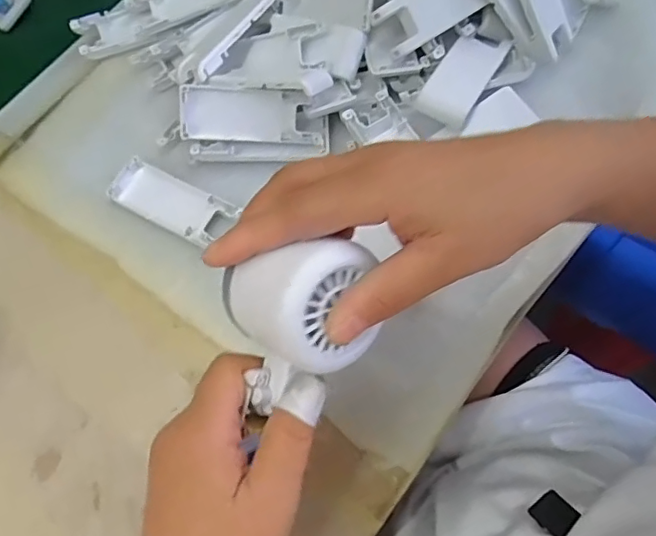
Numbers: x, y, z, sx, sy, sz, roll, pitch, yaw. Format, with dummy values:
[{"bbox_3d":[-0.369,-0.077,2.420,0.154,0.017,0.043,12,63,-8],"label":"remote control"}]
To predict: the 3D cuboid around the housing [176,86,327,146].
[{"bbox_3d":[-0.057,-0.114,0.418,0.102,0.015,0.039,2,106,-5],"label":"housing"}]

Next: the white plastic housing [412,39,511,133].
[{"bbox_3d":[0.104,-0.150,0.422,0.040,0.013,0.094,29,73,12],"label":"white plastic housing"}]

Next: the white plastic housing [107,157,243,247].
[{"bbox_3d":[-0.119,-0.050,0.426,0.096,0.006,0.037,28,73,12],"label":"white plastic housing"}]

